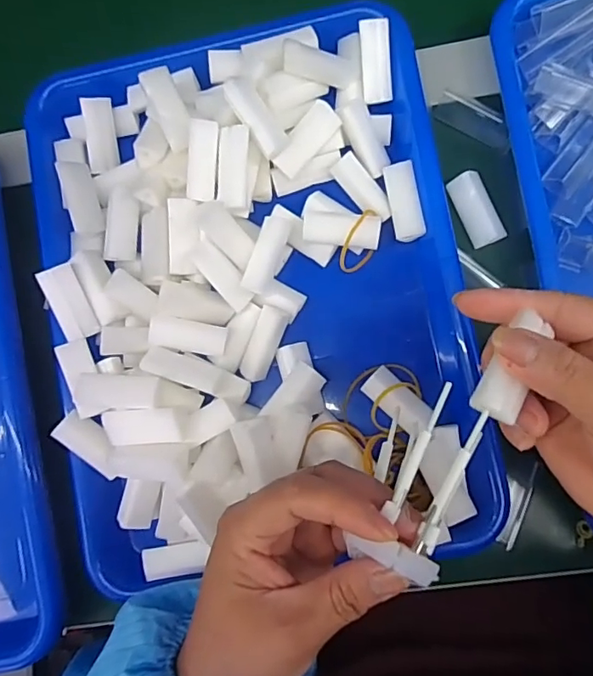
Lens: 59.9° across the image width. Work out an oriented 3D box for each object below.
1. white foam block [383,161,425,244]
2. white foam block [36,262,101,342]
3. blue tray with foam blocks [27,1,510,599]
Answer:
[{"bbox_3d":[0.066,-0.083,0.317,0.018,0.016,0.047,-10,84,5],"label":"white foam block"},{"bbox_3d":[-0.135,-0.021,0.306,0.021,0.008,0.044,-22,99,4],"label":"white foam block"},{"bbox_3d":[-0.026,-0.029,0.312,0.243,0.060,0.314,-10,84,5],"label":"blue tray with foam blocks"}]

